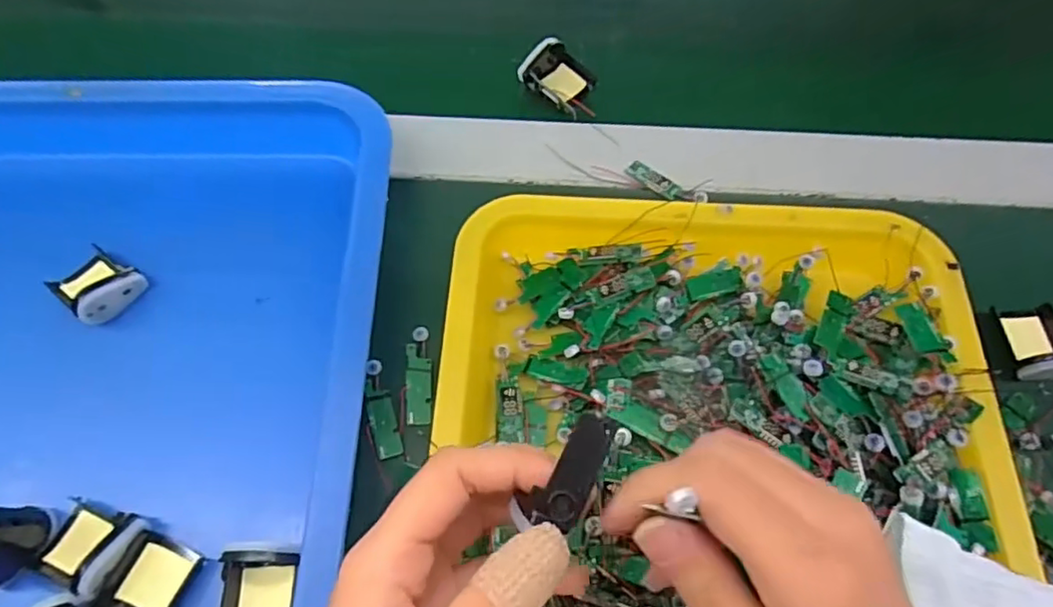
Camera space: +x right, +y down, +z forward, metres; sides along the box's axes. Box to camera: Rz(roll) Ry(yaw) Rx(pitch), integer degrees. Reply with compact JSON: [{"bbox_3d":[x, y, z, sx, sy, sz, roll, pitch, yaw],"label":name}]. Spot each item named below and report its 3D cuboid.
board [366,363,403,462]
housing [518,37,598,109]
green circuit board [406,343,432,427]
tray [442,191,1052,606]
[{"bbox_3d":[-0.075,0.054,0.315,0.014,0.004,0.051,-16,66,-7],"label":"board"},{"bbox_3d":[0.023,-0.157,0.415,0.043,0.023,0.043,41,71,17],"label":"housing"},{"bbox_3d":[-0.057,0.042,0.321,0.013,0.004,0.042,-3,65,-2],"label":"green circuit board"},{"bbox_3d":[0.087,0.092,0.270,0.259,0.044,0.339,2,65,1],"label":"tray"}]

